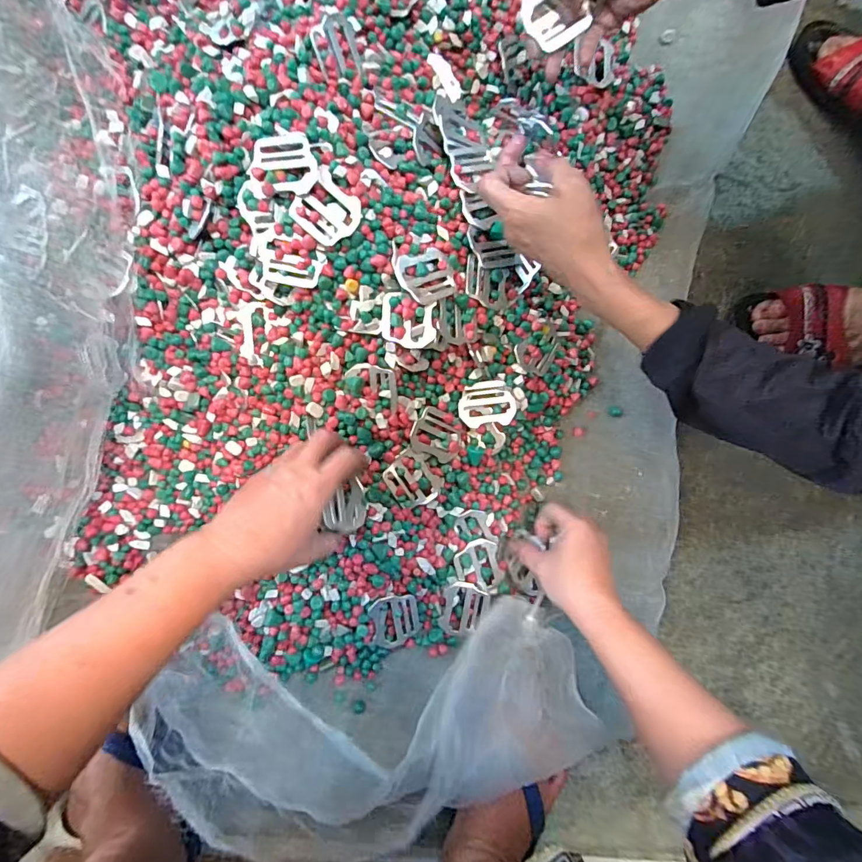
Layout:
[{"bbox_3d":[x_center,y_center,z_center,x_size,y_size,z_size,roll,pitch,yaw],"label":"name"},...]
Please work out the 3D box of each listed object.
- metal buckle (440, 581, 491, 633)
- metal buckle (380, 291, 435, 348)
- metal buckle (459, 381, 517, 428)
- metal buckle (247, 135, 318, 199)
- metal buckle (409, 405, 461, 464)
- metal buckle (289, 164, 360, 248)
[{"bbox_3d":[0.035,0.183,0.473,0.044,0.006,0.054,11,96,2],"label":"metal buckle"},{"bbox_3d":[-0.020,-0.100,0.417,0.052,0.006,0.046,11,87,-3],"label":"metal buckle"},{"bbox_3d":[0.058,-0.028,0.474,0.056,0.009,0.047,-4,76,8],"label":"metal buckle"},{"bbox_3d":[-0.122,-0.225,0.385,0.054,0.010,0.047,5,87,-3],"label":"metal buckle"},{"bbox_3d":[0.006,0.005,0.463,0.054,0.009,0.046,31,88,-20],"label":"metal buckle"},{"bbox_3d":[-0.090,-0.190,0.396,0.051,0.007,0.048,41,99,-10],"label":"metal buckle"}]

